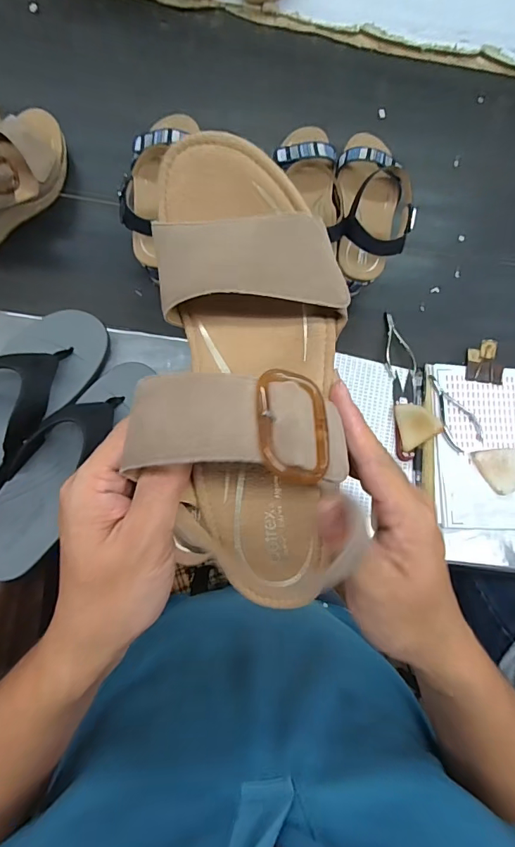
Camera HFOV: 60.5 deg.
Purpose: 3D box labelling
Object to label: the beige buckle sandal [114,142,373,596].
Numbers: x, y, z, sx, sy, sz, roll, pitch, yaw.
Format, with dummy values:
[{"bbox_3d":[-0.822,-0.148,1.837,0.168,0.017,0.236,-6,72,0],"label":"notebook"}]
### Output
[{"bbox_3d":[-0.004,-0.021,0.218,0.091,0.082,0.237,-3,87,-6],"label":"beige buckle sandal"}]

